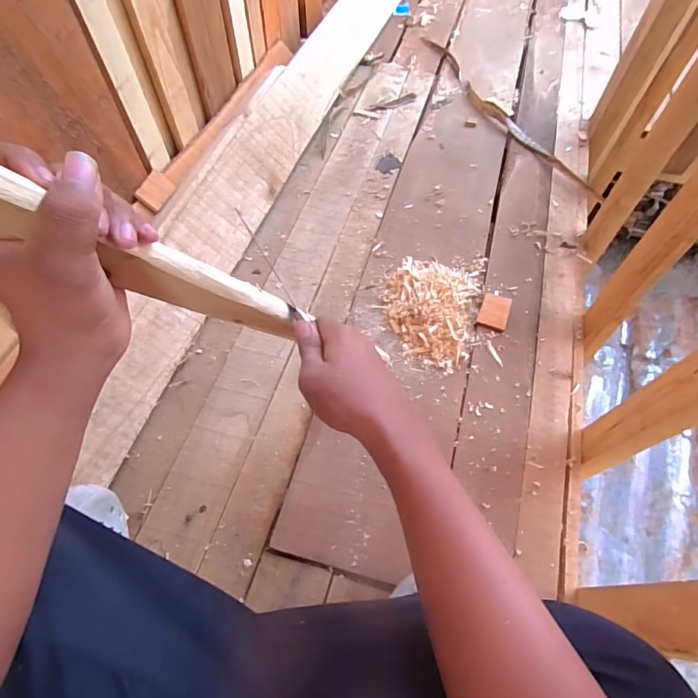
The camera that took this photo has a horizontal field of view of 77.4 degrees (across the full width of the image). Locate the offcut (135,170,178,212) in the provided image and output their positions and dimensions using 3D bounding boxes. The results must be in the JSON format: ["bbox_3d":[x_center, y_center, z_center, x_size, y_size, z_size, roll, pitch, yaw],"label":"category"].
[{"bbox_3d":[-0.300,-0.248,0.680,0.042,0.006,0.066,32,58,-24],"label":"offcut"}]

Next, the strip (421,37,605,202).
[{"bbox_3d":[0.334,-0.548,0.986,0.078,0.013,0.654,-22,62,-14],"label":"strip"}]

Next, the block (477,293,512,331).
[{"bbox_3d":[0.232,-0.060,0.691,0.043,0.010,0.060,19,61,10],"label":"block"}]

